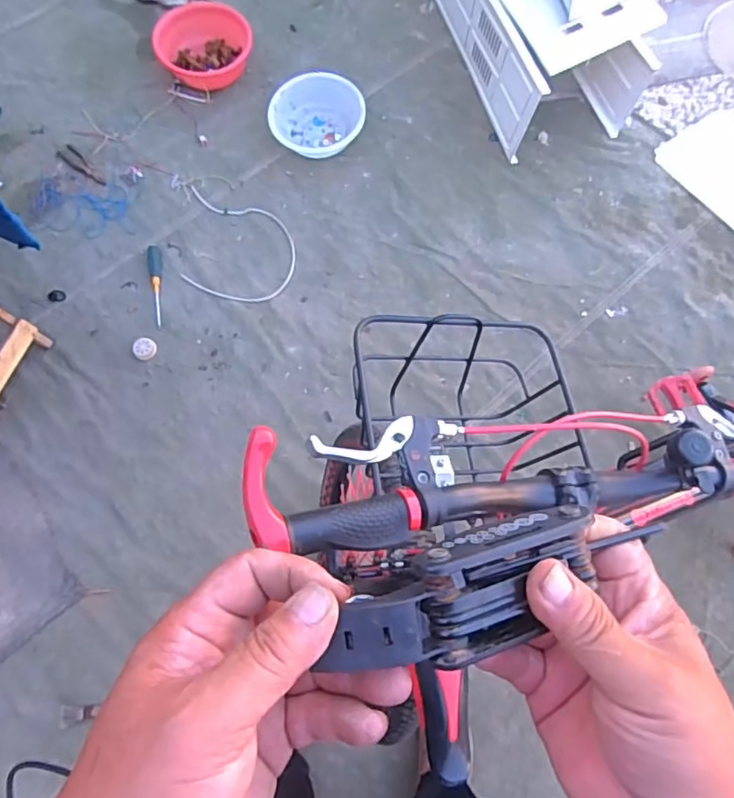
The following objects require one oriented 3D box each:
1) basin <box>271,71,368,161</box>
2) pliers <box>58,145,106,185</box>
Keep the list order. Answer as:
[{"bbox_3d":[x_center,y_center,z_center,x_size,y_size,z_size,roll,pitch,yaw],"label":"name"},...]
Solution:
[{"bbox_3d":[-0.129,-0.723,1.467,0.208,0.083,0.195,0,73,2],"label":"basin"},{"bbox_3d":[-0.707,-0.574,1.441,0.138,0.027,0.044,43,78,13],"label":"pliers"}]

